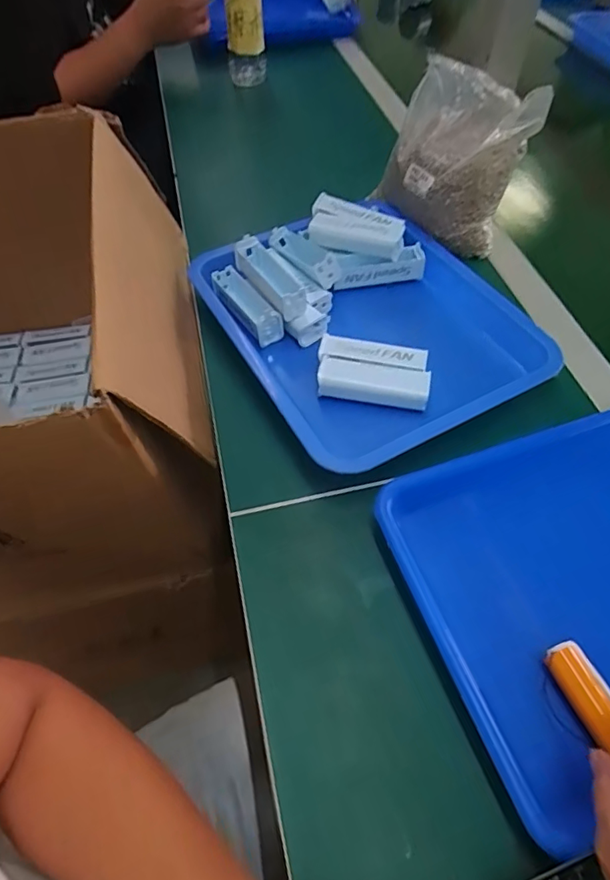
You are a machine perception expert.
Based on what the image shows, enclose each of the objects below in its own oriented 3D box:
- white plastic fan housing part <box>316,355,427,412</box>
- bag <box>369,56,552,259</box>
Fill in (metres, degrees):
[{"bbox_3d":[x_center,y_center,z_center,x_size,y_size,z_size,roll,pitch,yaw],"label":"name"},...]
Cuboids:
[{"bbox_3d":[0.063,-0.053,0.486,0.100,0.024,0.033,11,55,8],"label":"white plastic fan housing part"},{"bbox_3d":[0.166,-0.311,0.593,0.154,0.147,0.115,23,58,16],"label":"bag"}]

